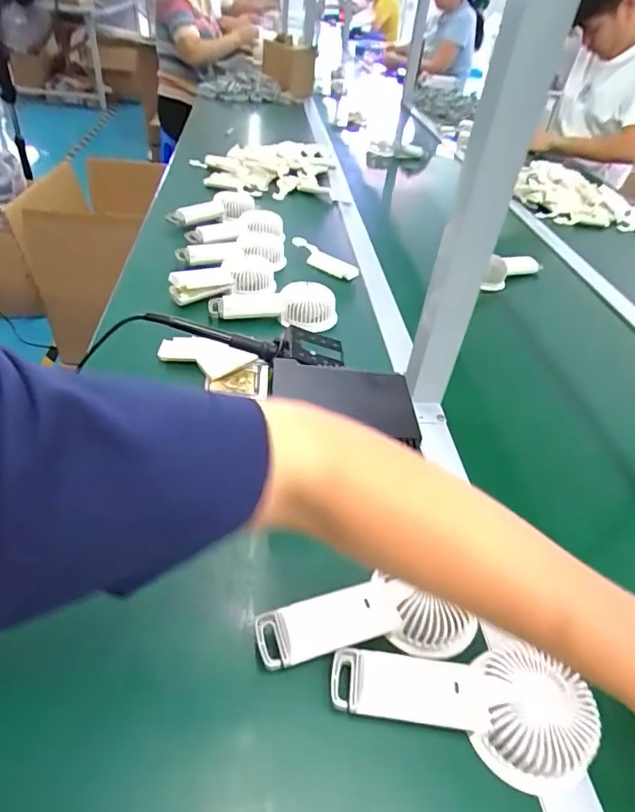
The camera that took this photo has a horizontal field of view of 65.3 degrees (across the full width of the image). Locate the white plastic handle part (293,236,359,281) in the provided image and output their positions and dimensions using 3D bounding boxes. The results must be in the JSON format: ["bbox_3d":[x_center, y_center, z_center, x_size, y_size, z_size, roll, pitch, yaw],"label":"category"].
[{"bbox_3d":[0.011,-0.262,0.882,0.139,0.033,0.029,26,45,20],"label":"white plastic handle part"}]

